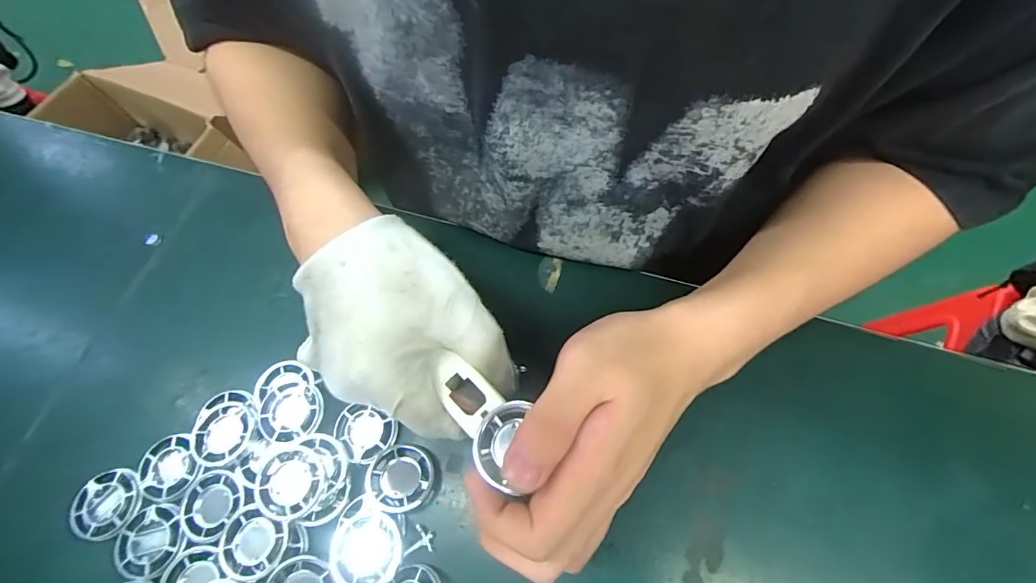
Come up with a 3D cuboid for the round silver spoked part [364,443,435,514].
[{"bbox_3d":[-0.069,0.111,0.277,0.038,0.014,0.036,-2,67,4],"label":"round silver spoked part"}]

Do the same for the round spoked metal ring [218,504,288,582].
[{"bbox_3d":[-0.150,0.143,0.261,0.037,0.009,0.034,-2,67,4],"label":"round spoked metal ring"}]

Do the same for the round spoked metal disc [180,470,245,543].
[{"bbox_3d":[-0.181,0.126,0.274,0.040,0.011,0.037,-2,67,4],"label":"round spoked metal disc"}]

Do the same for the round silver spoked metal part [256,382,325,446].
[{"bbox_3d":[-0.141,0.074,0.286,0.040,0.004,0.036,7,67,7],"label":"round silver spoked metal part"}]

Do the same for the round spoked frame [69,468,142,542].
[{"bbox_3d":[-0.252,0.131,0.285,0.040,0.009,0.039,-2,67,4],"label":"round spoked frame"}]

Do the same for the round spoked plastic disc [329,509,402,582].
[{"bbox_3d":[-0.083,0.143,0.256,0.038,0.013,0.039,-2,67,4],"label":"round spoked plastic disc"}]

